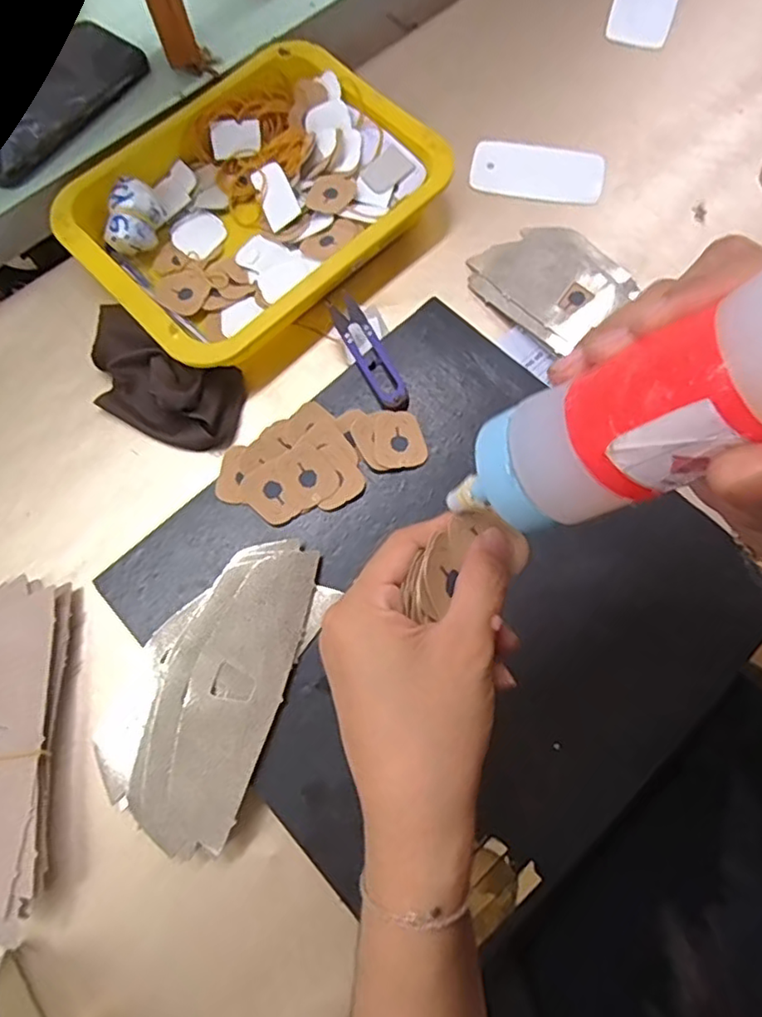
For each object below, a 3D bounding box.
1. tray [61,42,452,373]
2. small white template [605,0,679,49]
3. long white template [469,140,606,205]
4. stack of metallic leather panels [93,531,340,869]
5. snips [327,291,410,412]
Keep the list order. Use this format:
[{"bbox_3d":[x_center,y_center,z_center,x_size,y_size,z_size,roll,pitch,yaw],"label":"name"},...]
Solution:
[{"bbox_3d":[-0.097,-0.230,0.470,0.249,0.042,0.198,-42,77,-10],"label":"tray"},{"bbox_3d":[0.233,-0.446,0.547,0.052,0.006,0.099,19,75,6],"label":"small white template"},{"bbox_3d":[0.125,-0.268,0.499,0.102,0.004,0.051,12,79,7],"label":"long white template"},{"bbox_3d":[-0.098,0.097,0.357,0.095,0.019,0.175,26,76,8],"label":"stack of metallic leather panels"},{"bbox_3d":[-0.008,-0.108,0.424,0.022,0.009,0.097,-27,75,-7],"label":"snips"}]

